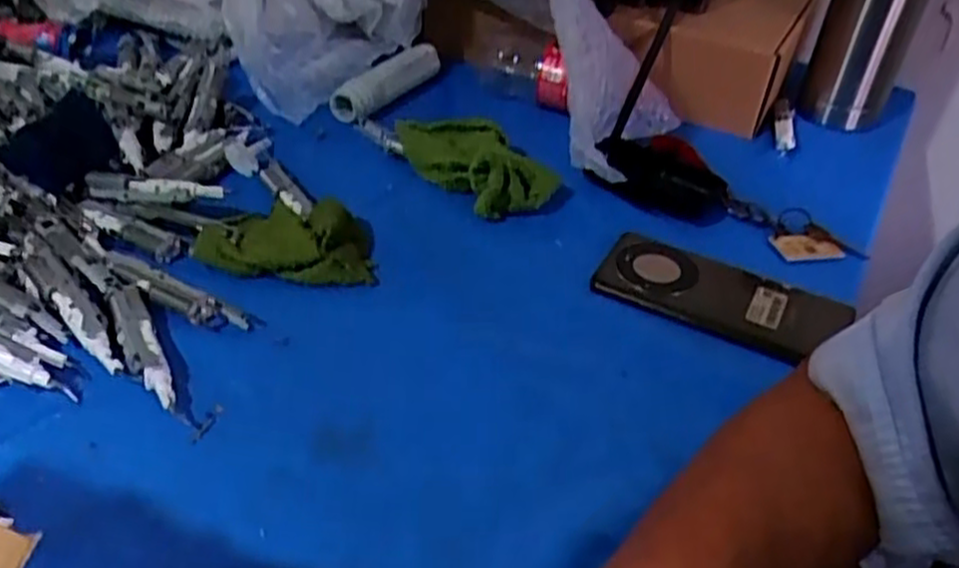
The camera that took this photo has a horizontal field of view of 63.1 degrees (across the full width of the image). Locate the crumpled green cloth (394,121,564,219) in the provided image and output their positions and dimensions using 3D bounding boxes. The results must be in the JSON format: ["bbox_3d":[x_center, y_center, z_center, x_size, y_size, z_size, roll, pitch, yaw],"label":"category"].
[{"bbox_3d":[-0.004,-0.098,0.607,0.064,0.038,0.138,-25,48,-34],"label":"crumpled green cloth"}]

